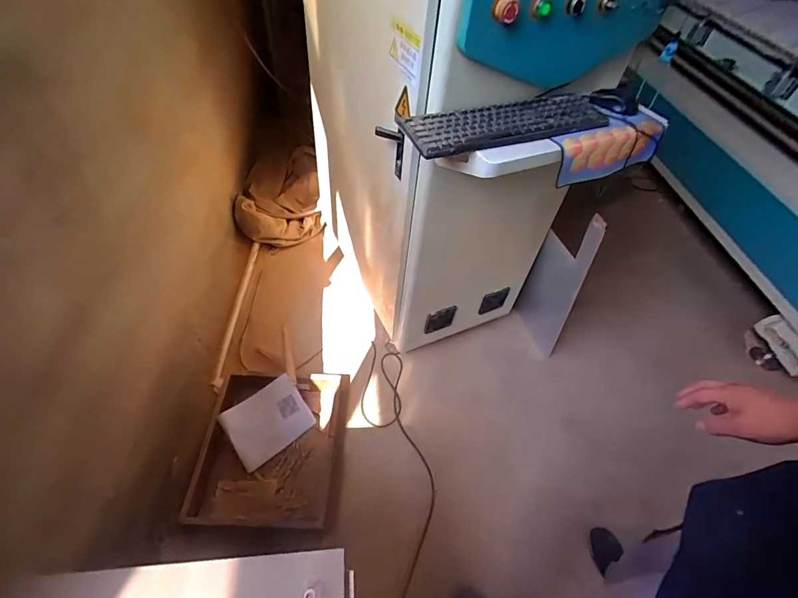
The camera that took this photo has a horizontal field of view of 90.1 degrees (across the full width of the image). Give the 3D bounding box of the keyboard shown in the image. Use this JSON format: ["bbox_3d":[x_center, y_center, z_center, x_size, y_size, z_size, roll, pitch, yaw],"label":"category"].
[{"bbox_3d":[0.229,-0.361,0.807,0.457,0.025,0.128,-15,54,-17],"label":"keyboard"}]

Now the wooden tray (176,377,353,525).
[{"bbox_3d":[-0.413,0.469,1.306,0.430,0.090,0.496,4,51,-3],"label":"wooden tray"}]

